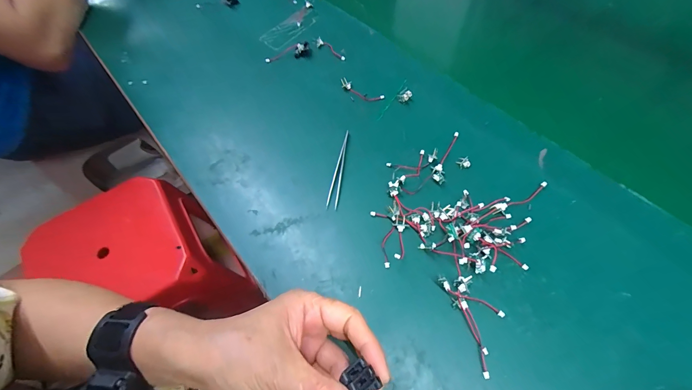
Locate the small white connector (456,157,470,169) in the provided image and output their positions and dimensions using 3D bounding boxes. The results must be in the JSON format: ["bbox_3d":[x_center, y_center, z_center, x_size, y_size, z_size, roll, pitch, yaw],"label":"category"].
[{"bbox_3d":[0.133,-0.037,0.342,0.014,0.004,0.012,-18,62,-6],"label":"small white connector"}]

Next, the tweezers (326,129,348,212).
[{"bbox_3d":[-0.009,-0.032,0.350,0.011,0.010,0.100,5,63,7],"label":"tweezers"}]

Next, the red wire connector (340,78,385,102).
[{"bbox_3d":[0.021,-0.138,0.400,0.058,0.016,0.015,22,66,15],"label":"red wire connector"}]

